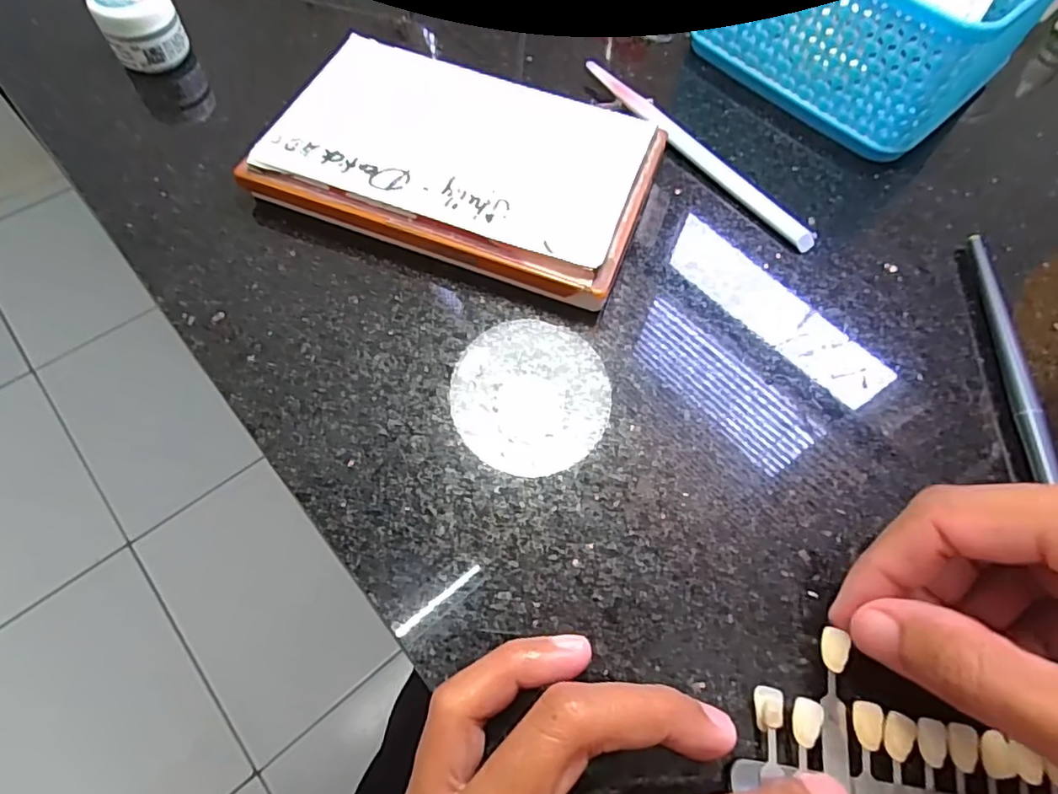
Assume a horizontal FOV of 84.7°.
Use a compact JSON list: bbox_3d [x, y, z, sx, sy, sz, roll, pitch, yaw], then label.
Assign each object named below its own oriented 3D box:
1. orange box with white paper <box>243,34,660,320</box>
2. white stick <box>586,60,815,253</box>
[{"bbox_3d":[-0.026,-0.095,0.241,0.147,0.027,0.090,18,63,7],"label":"orange box with white paper"},{"bbox_3d":[0.075,-0.113,0.266,0.010,0.009,0.137,-35,69,-19],"label":"white stick"}]

